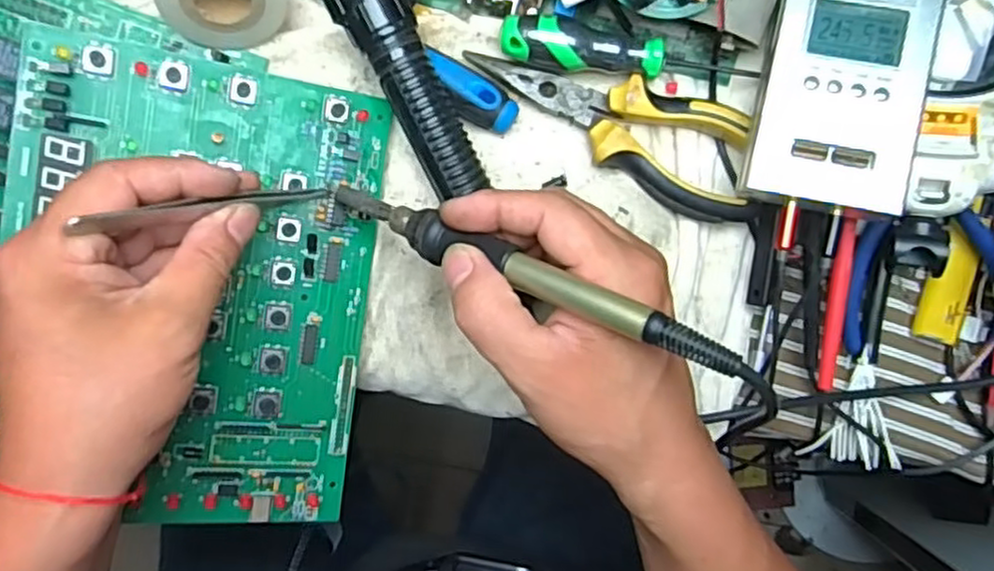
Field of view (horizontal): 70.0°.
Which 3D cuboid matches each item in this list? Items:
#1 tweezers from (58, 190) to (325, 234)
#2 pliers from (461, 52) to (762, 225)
[{"bbox_3d":[-0.114,-0.033,0.298,0.017,0.127,0.007,-17,94,32],"label":"tweezers"},{"bbox_3d":[0.059,-0.076,0.351,0.150,0.026,0.053,19,93,-1],"label":"pliers"}]

